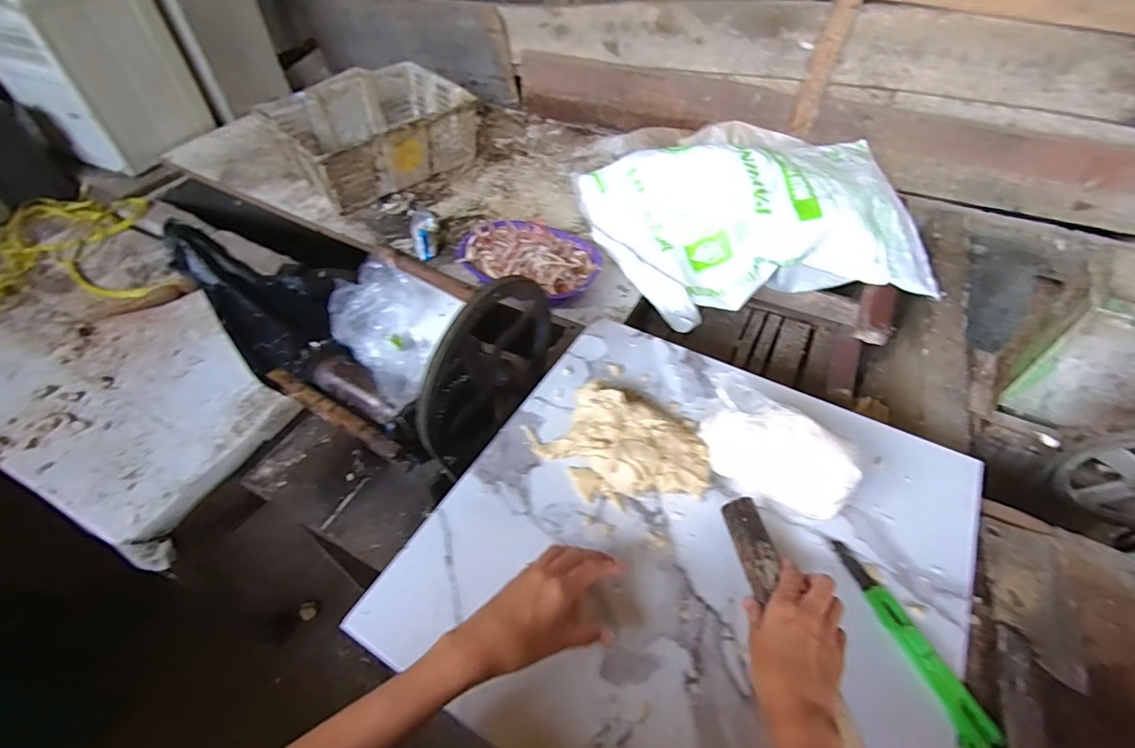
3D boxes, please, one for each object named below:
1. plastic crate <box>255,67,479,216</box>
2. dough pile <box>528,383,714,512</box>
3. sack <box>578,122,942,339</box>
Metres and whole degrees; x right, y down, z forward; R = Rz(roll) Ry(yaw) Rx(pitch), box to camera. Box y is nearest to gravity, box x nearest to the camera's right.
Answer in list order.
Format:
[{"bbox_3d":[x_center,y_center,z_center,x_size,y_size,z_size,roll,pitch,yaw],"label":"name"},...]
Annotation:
[{"bbox_3d":[-0.509,-0.641,1.365,0.460,0.157,0.335,-37,60,-27],"label":"plastic crate"},{"bbox_3d":[0.065,0.076,0.576,0.142,0.054,0.188,-37,60,-27],"label":"dough pile"},{"bbox_3d":[0.390,-0.316,1.074,0.657,0.220,0.425,-9,51,-8],"label":"sack"}]

